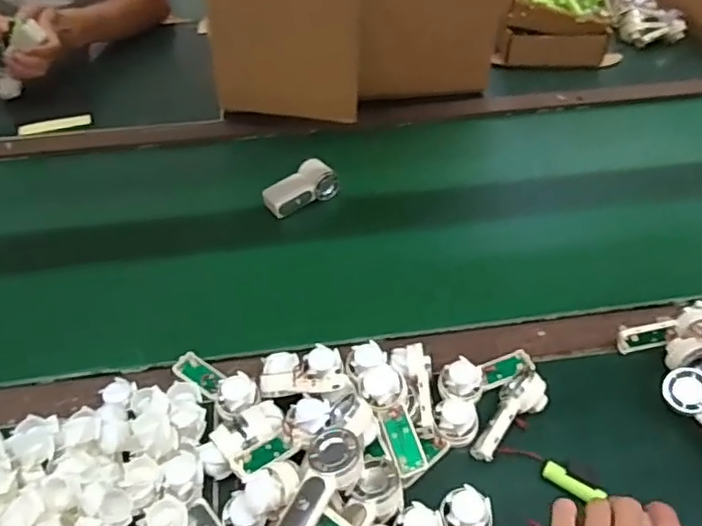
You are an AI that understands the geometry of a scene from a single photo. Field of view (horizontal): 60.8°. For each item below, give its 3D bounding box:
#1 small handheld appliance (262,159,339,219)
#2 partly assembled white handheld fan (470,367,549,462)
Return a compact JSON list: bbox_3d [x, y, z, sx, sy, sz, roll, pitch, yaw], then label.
[{"bbox_3d":[-0.063,-0.096,0.759,0.096,0.028,0.050,-33,53,-27],"label":"small handheld appliance"},{"bbox_3d":[0.140,0.133,0.518,0.039,0.027,0.091,24,51,24],"label":"partly assembled white handheld fan"}]

